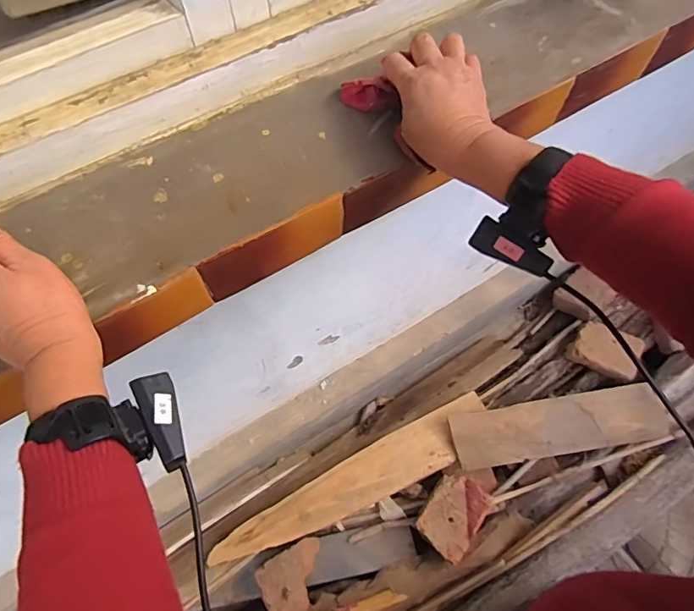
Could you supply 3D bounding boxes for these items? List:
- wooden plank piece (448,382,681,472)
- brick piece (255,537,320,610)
[{"bbox_3d":[0.495,0.280,1.157,0.497,0.033,0.127,-9,71,-2],"label":"wooden plank piece"},{"bbox_3d":[-0.107,0.569,1.032,0.146,0.050,0.119,-27,68,-13],"label":"brick piece"}]

